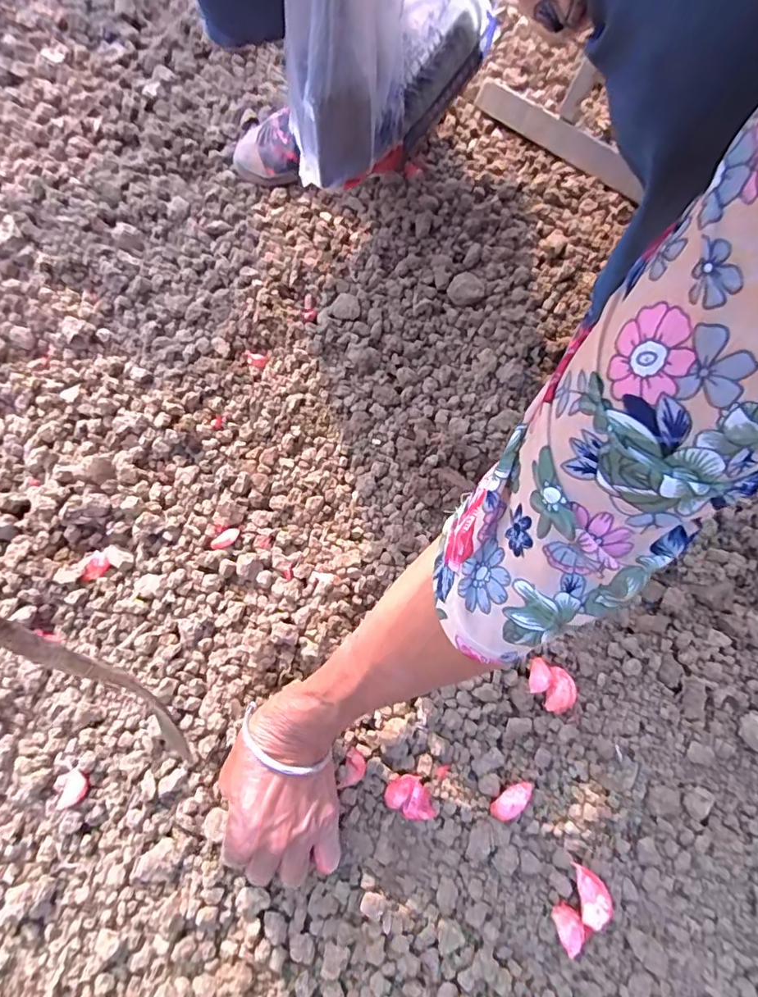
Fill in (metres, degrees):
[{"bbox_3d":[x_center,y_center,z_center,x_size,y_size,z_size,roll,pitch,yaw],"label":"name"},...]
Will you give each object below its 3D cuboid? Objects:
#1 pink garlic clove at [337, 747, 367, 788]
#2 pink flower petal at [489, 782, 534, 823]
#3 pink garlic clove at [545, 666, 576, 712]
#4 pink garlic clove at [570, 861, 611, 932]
[{"bbox_3d":[-0.019,0.209,0.401,0.016,0.016,0.028,14,75,6],"label":"pink garlic clove"},{"bbox_3d":[0.102,0.231,0.396,0.037,0.012,0.016,-40,76,-9],"label":"pink flower petal"},{"bbox_3d":[0.146,0.154,0.417,0.023,0.014,0.034,9,74,5],"label":"pink garlic clove"},{"bbox_3d":[0.153,0.284,0.372,0.019,0.019,0.034,0,74,2],"label":"pink garlic clove"}]

